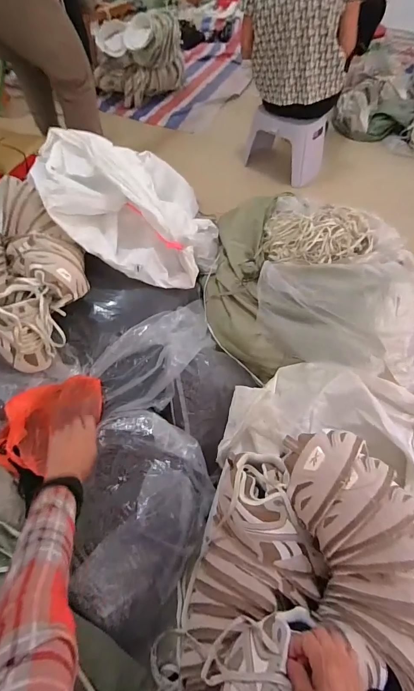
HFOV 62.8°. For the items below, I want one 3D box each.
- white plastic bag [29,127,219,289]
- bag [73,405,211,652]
[{"bbox_3d":[-0.200,-0.407,0.996,0.456,0.330,0.429,-4,57,-2],"label":"white plastic bag"},{"bbox_3d":[-0.115,0.349,0.701,0.236,0.140,0.407,-1,57,0],"label":"bag"}]

